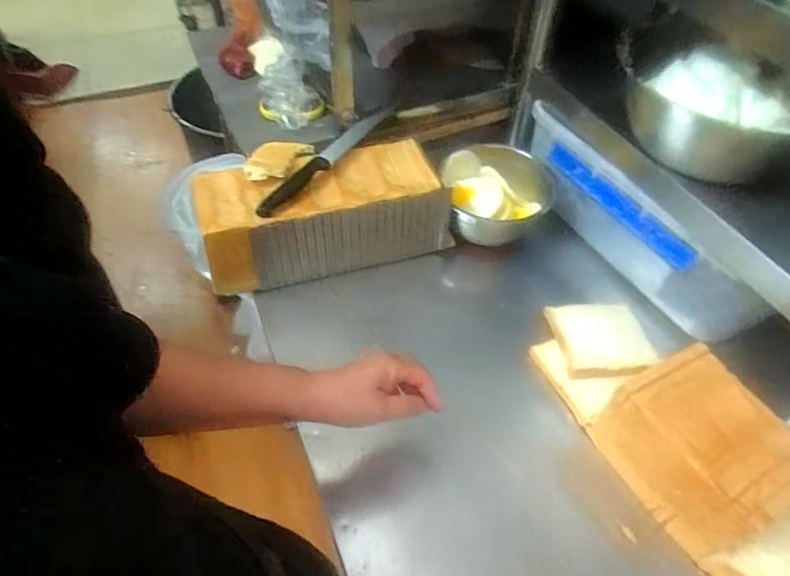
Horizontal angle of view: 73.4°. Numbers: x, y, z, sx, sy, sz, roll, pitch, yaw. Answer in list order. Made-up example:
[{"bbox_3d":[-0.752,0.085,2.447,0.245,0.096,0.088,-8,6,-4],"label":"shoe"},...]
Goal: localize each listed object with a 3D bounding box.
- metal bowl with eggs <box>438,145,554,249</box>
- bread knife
[{"bbox_3d":[0.152,-0.143,0.815,0.147,0.099,0.161,1,50,-1],"label":"metal bowl with eggs"},{"bbox_3d":[-0.094,-0.183,0.739,0.032,0.021,0.276,29,55,21],"label":"bread knife"}]

